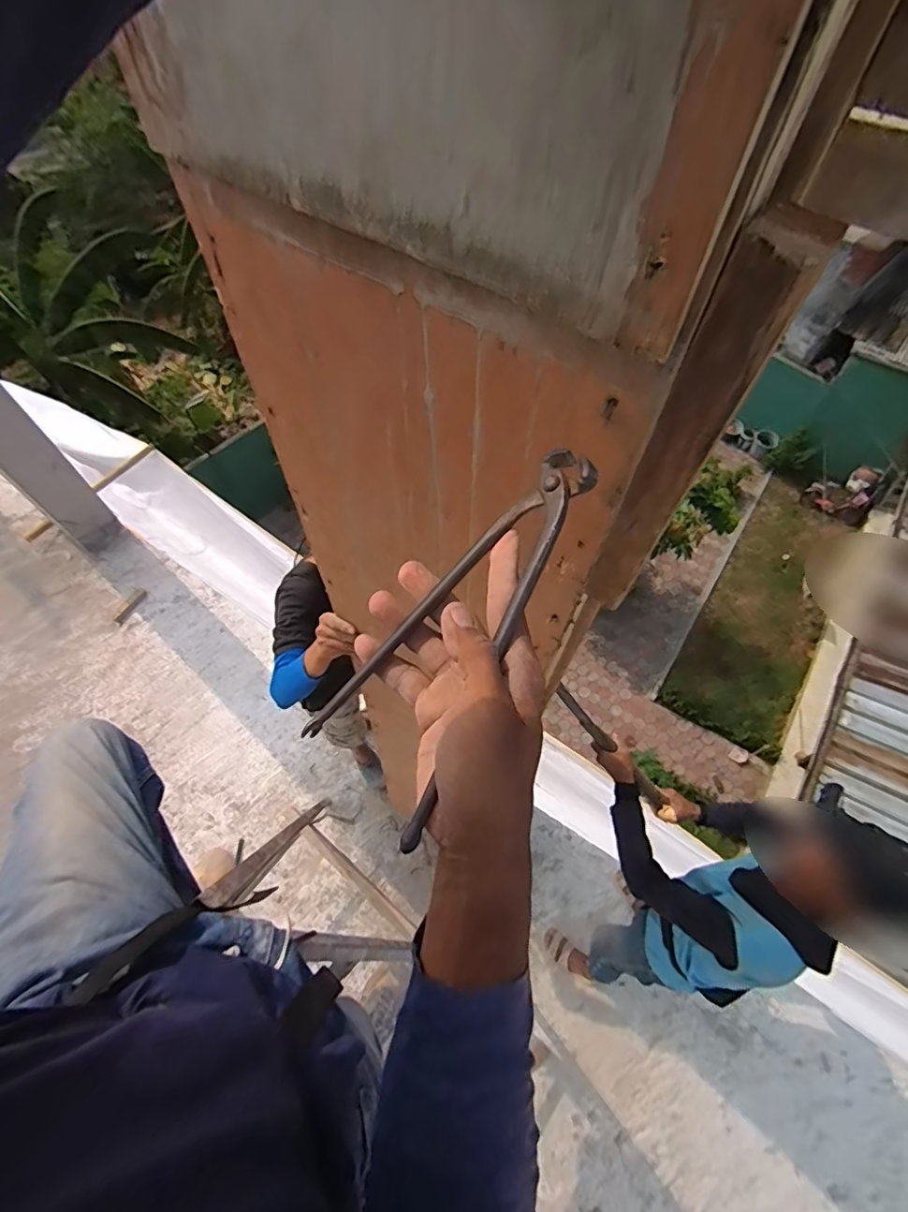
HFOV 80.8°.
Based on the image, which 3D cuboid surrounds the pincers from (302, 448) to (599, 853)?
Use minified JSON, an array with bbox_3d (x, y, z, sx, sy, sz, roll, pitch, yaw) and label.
[{"bbox_3d":[0.012,0.015,0.312,0.102,0.034,0.237,39,93,18],"label":"pincers"}]

